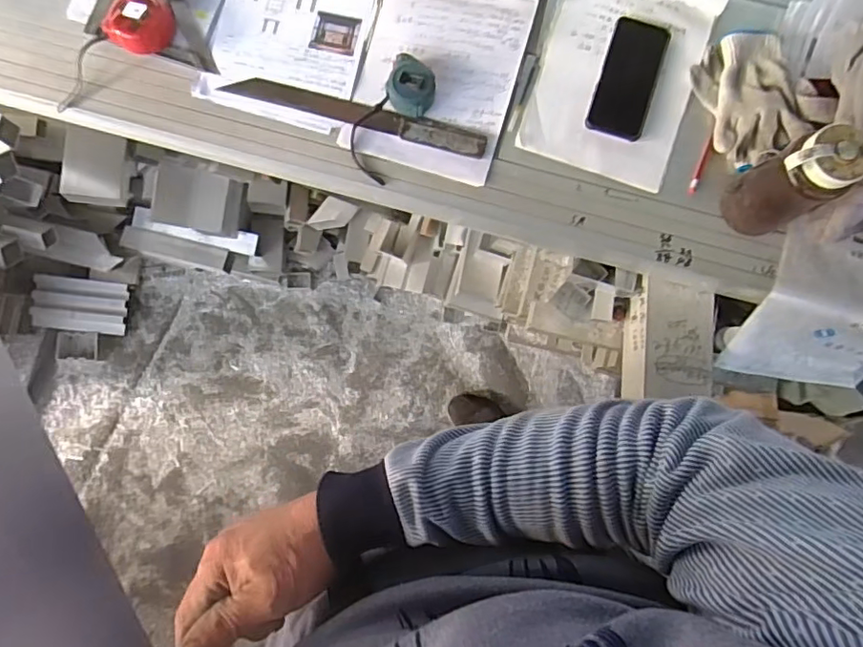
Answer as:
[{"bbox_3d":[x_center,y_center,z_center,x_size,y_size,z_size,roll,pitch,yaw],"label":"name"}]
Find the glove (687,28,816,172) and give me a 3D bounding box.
[{"bbox_3d":[0.425,-0.301,0.744,0.111,0.024,0.186,-15,75,20],"label":"glove"}]

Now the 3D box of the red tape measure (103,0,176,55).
[{"bbox_3d":[-0.397,-0.417,0.762,0.088,0.039,0.096,0,85,2],"label":"red tape measure"}]

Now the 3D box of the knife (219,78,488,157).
[{"bbox_3d":[-0.103,-0.289,0.771,0.361,0.012,0.037,15,86,3],"label":"knife"}]

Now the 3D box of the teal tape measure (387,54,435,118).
[{"bbox_3d":[-0.027,-0.319,0.754,0.063,0.034,0.072,20,86,3],"label":"teal tape measure"}]

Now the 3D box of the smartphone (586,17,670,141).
[{"bbox_3d":[0.270,-0.335,0.759,0.077,0.015,0.166,17,86,3],"label":"smartphone"}]

